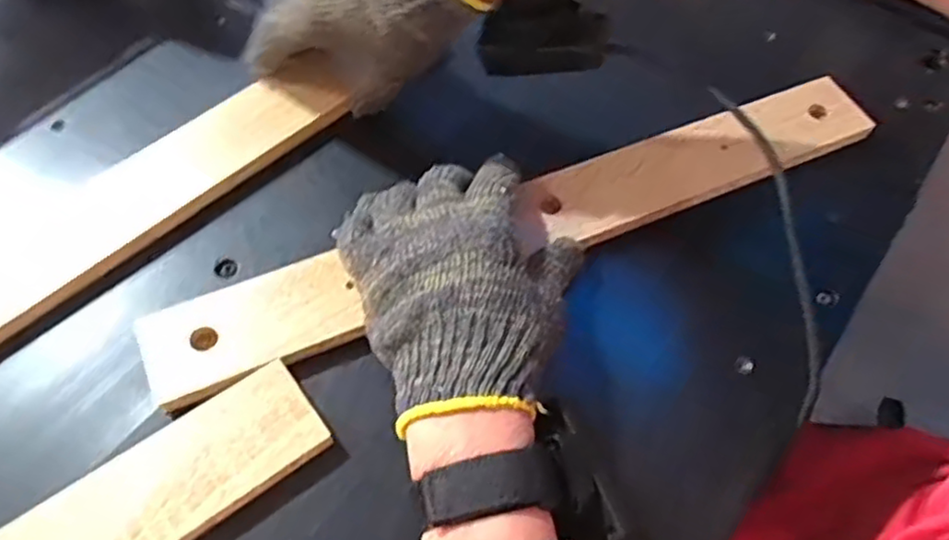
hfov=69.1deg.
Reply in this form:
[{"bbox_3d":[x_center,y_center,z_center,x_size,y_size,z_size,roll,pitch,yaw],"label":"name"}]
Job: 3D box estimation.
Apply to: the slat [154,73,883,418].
[{"bbox_3d":[0.047,-0.033,0.413,0.468,0.013,0.053,-21,63,-15],"label":"slat"}]

